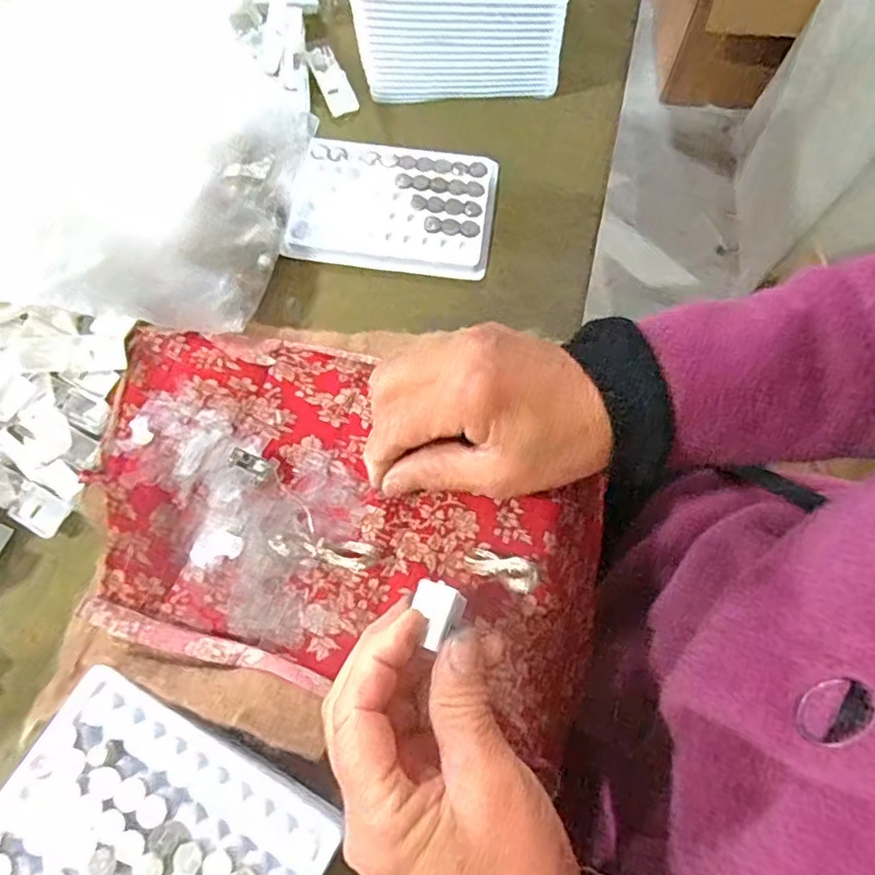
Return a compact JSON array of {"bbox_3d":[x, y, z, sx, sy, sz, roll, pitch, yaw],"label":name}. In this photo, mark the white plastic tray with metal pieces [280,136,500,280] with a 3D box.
[{"bbox_3d":[-0.028,-0.149,0.392,0.126,0.007,0.090,7,71,2],"label":"white plastic tray with metal pieces"}]

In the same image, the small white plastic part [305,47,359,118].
[{"bbox_3d":[-0.074,-0.249,0.427,0.019,0.011,0.057,-23,73,-8],"label":"small white plastic part"}]

